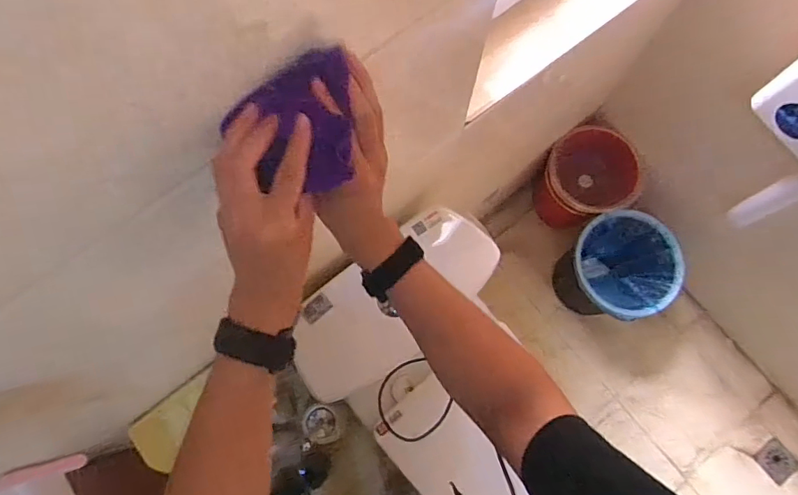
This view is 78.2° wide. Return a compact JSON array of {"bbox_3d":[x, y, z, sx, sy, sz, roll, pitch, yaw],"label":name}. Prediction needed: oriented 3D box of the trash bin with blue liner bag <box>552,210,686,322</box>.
[{"bbox_3d":[0.594,0.059,1.337,0.267,0.236,0.262,0,76,0],"label":"trash bin with blue liner bag"}]

